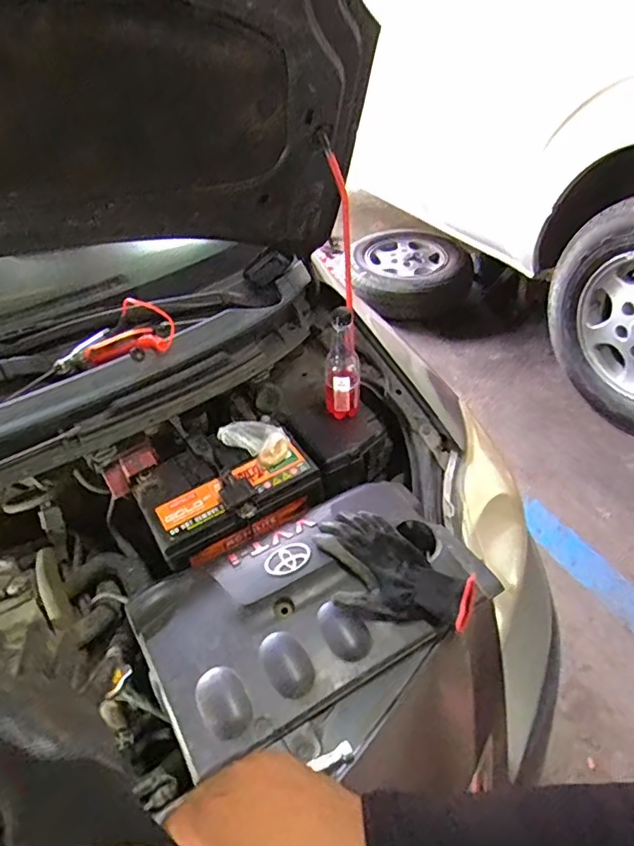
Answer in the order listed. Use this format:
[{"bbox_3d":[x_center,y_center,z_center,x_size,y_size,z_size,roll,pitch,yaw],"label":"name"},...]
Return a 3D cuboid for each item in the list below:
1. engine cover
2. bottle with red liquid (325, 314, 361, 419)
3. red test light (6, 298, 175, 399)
[{"bbox_3d":[-0.004,0.218,0.716,0.426,0.052,0.241,-24,48,-22],"label":"engine cover"},{"bbox_3d":[0.043,-0.081,0.901,0.056,0.188,0.056,1,43,4],"label":"bottle with red liquid"},{"bbox_3d":[-0.341,-0.130,0.851,0.240,0.058,0.103,-19,46,-18],"label":"red test light"}]

